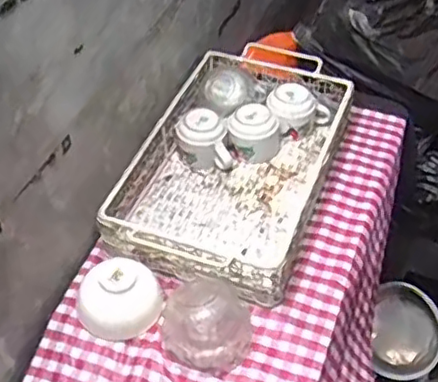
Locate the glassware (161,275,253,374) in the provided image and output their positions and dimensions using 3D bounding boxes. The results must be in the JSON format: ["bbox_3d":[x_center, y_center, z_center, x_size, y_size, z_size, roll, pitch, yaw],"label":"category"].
[{"bbox_3d":[-0.011,0.159,0.774,0.102,0.080,0.110,-1,50,1],"label":"glassware"}]

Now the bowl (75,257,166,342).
[{"bbox_3d":[-0.127,0.131,0.800,0.098,0.056,0.103,36,60,28],"label":"bowl"}]

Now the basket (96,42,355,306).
[{"bbox_3d":[0.024,-0.048,0.952,0.266,0.088,0.424,16,52,15],"label":"basket"}]

